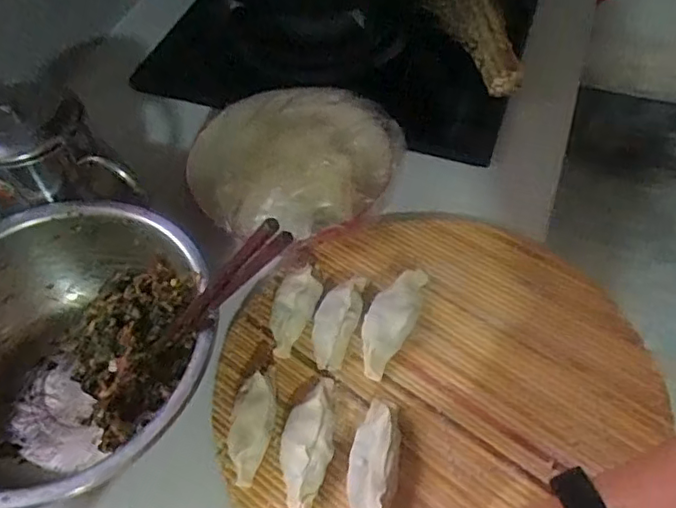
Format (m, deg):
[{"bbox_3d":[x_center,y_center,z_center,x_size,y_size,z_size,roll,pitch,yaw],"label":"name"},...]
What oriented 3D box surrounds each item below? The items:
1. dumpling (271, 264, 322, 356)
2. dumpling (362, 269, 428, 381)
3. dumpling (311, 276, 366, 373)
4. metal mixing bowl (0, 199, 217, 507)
[{"bbox_3d":[-0.038,0.048,0.517,0.033,0.021,0.078,16,56,15],"label":"dumpling"},{"bbox_3d":[0.046,0.052,0.507,0.035,0.025,0.105,24,59,20],"label":"dumpling"},{"bbox_3d":[0.000,0.054,0.512,0.034,0.020,0.087,11,55,12],"label":"dumpling"},{"bbox_3d":[-0.210,0.073,0.473,0.228,0.084,0.216,-2,54,3],"label":"metal mixing bowl"}]

